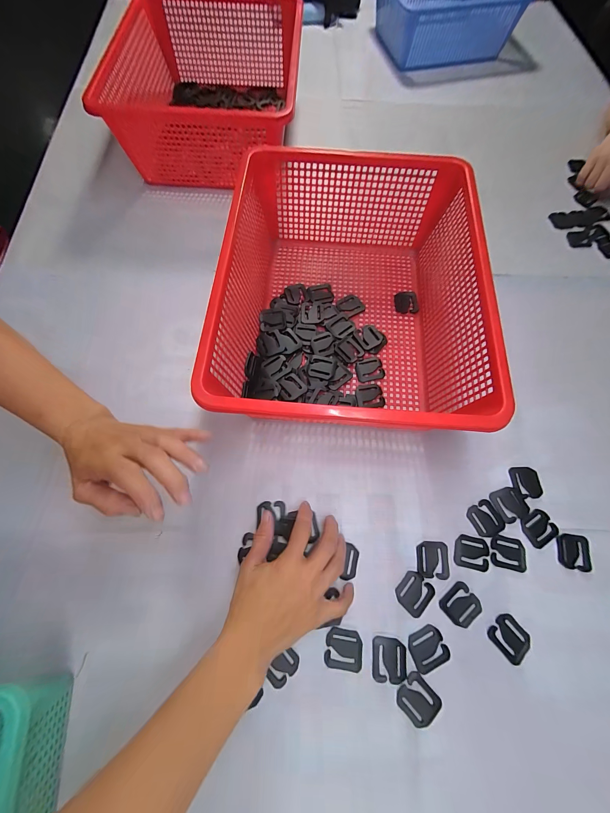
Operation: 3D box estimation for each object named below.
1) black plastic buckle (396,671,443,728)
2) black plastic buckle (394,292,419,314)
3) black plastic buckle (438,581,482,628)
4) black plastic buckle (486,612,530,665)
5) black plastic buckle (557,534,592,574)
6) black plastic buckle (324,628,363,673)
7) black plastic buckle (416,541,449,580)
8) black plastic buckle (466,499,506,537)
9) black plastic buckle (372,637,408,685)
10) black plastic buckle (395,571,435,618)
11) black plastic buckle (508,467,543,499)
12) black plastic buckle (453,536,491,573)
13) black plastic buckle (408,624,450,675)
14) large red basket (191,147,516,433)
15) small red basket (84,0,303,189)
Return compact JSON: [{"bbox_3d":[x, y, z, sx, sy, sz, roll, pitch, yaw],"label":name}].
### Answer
[{"bbox_3d":[0.115,0.297,0.299,0.036,0.004,0.039,-41,75,-13],"label":"black plastic buckle"},{"bbox_3d":[0.158,-0.161,0.465,0.035,0.012,0.036,2,70,1],"label":"black plastic buckle"},{"bbox_3d":[0.173,0.220,0.330,0.038,0.004,0.037,-40,74,-13],"label":"black plastic buckle"},{"bbox_3d":[0.221,0.249,0.319,0.035,0.004,0.041,-38,74,-13],"label":"black plastic buckle"},{"bbox_3d":[0.316,0.171,0.348,0.037,0.004,0.038,7,70,3],"label":"black plastic buckle"},{"bbox_3d":[0.041,0.258,0.315,0.039,0.004,0.037,3,70,1],"label":"black plastic buckle"},{"bbox_3d":[0.148,0.177,0.345,0.036,0.004,0.038,4,70,2],"label":"black plastic buckle"},{"bbox_3d":[0.219,0.136,0.360,0.037,0.004,0.038,-27,72,-9],"label":"black plastic buckle"},{"bbox_3d":[0.089,0.267,0.313,0.035,0.004,0.039,3,70,2],"label":"black plastic buckle"},{"bbox_3d":[0.123,0.209,0.334,0.039,0.004,0.036,-43,75,-14],"label":"black plastic buckle"},{"bbox_3d":[0.278,0.095,0.374,0.035,0.004,0.037,-1,70,0],"label":"black plastic buckle"},{"bbox_3d":[0.195,0.171,0.347,0.040,0.004,0.035,12,70,5],"label":"black plastic buckle"},{"bbox_3d":[0.131,0.257,0.316,0.038,0.004,0.037,-22,71,-8],"label":"black plastic buckle"},{"bbox_3d":[0.055,-0.140,0.394,0.295,0.129,0.370,4,70,2],"label":"large red basket"},{"bbox_3d":[-0.169,-0.568,0.549,0.292,0.166,0.393,3,71,0],"label":"small red basket"}]

